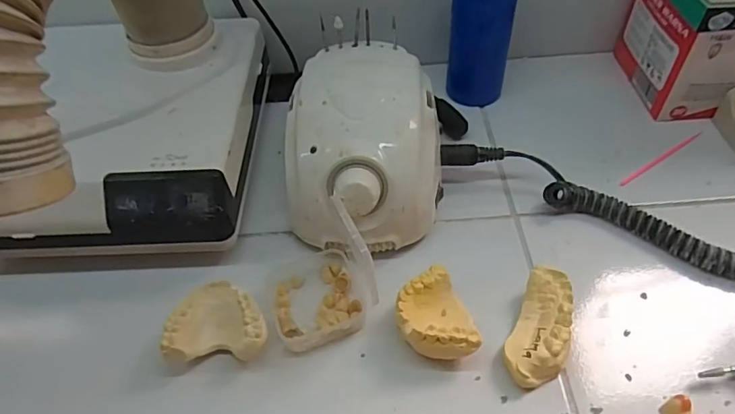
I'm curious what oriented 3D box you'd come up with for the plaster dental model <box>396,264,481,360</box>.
[{"bbox_3d":[0.038,0.065,0.302,0.041,0.027,0.056,-11,50,-5],"label":"plaster dental model"}]

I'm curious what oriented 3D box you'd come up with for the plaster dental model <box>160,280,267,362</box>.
[{"bbox_3d":[-0.088,0.070,0.308,0.056,0.026,0.048,-2,50,2],"label":"plaster dental model"}]

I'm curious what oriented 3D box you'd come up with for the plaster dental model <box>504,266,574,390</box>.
[{"bbox_3d":[0.102,0.071,0.296,0.031,0.022,0.069,19,54,19],"label":"plaster dental model"}]

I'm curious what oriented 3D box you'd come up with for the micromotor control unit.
[{"bbox_3d":[0.001,-0.042,0.357,0.103,0.078,0.138,0,50,4],"label":"micromotor control unit"}]

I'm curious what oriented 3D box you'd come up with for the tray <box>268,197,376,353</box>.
[{"bbox_3d":[-0.032,0.045,0.314,0.067,0.047,0.067,-21,52,-5],"label":"tray"}]

